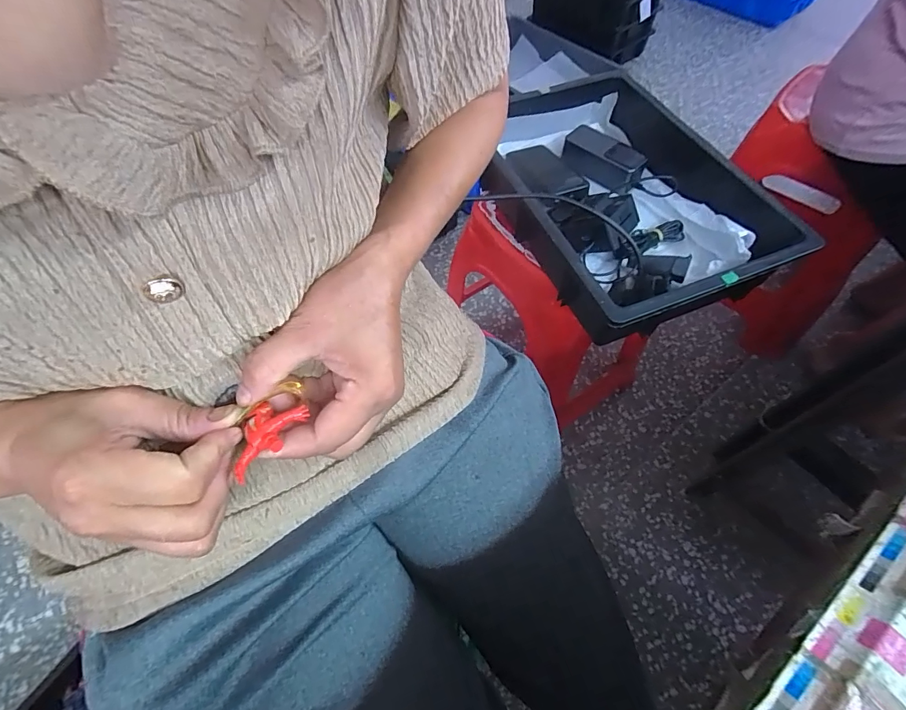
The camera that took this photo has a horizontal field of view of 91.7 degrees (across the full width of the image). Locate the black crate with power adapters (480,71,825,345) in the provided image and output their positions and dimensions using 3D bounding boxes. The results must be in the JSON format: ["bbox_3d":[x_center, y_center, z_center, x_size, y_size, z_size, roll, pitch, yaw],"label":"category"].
[{"bbox_3d":[0.228,-0.245,0.645,0.309,0.088,0.456,-20,61,-12],"label":"black crate with power adapters"}]

